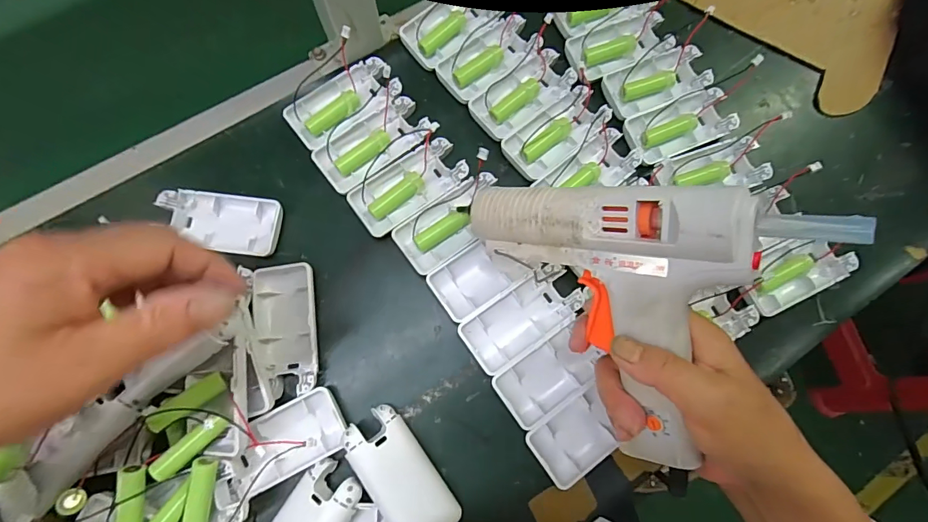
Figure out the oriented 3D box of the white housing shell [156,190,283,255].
[{"bbox_3d":[-0.191,-0.031,0.346,0.094,0.014,0.043,8,77,-2],"label":"white housing shell"}]

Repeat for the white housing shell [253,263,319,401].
[{"bbox_3d":[-0.133,0.051,0.328,0.045,0.016,0.093,-7,78,-5],"label":"white housing shell"}]

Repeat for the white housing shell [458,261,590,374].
[{"bbox_3d":[0.048,0.042,0.337,0.099,0.012,0.045,-34,82,-10],"label":"white housing shell"}]

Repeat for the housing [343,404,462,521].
[{"bbox_3d":[-0.043,0.149,0.300,0.044,0.010,0.093,-33,85,-26],"label":"housing"}]

